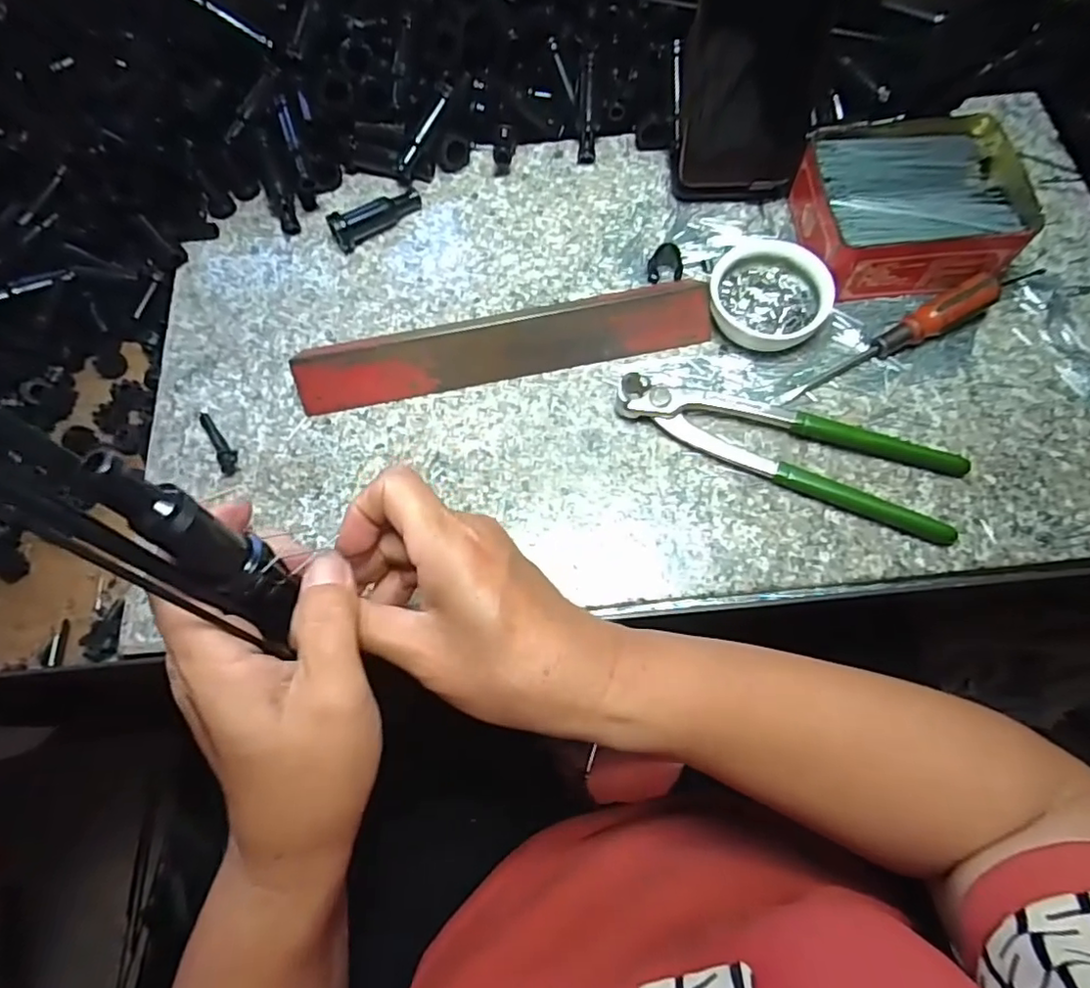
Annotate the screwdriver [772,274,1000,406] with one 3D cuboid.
[{"bbox_3d":[0.208,-0.090,0.374,0.147,0.024,0.019,-28,70,-8],"label":"screwdriver"}]

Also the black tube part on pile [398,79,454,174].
[{"bbox_3d":[-0.084,-0.258,0.434,0.010,0.008,0.067,32,96,14],"label":"black tube part on pile"}]

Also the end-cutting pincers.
[{"bbox_3d":[0.142,-0.034,0.364,0.198,0.017,0.055,22,71,10],"label":"end-cutting pincers"}]

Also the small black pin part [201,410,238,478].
[{"bbox_3d":[-0.202,-0.033,0.379,0.012,0.009,0.049,-34,71,-11],"label":"small black pin part"}]

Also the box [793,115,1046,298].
[{"bbox_3d":[0.228,-0.183,0.395,0.121,0.044,0.109,-5,69,0],"label":"box"}]

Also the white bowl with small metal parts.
[{"bbox_3d":[0.139,-0.122,0.388,0.067,0.028,0.070,-1,69,2],"label":"white bowl with small metal parts"}]

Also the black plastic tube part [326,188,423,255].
[{"bbox_3d":[-0.119,-0.197,0.433,0.070,0.023,0.019,-40,73,-13],"label":"black plastic tube part"}]

